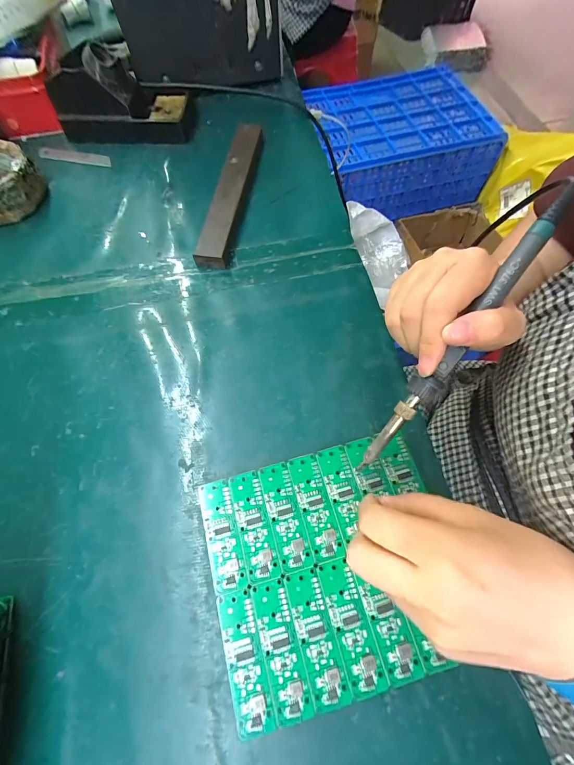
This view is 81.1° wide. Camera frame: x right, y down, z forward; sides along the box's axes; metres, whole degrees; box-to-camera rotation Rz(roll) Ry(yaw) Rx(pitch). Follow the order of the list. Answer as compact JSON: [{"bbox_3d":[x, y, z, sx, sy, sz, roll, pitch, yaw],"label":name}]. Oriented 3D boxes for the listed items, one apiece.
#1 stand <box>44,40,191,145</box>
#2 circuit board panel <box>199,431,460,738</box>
[{"bbox_3d":[-0.197,-0.355,0.405,0.153,0.078,0.087,2,65,1],"label":"stand"},{"bbox_3d":[0.028,0.114,0.214,0.147,0.004,0.135,-14,66,-6],"label":"circuit board panel"}]

